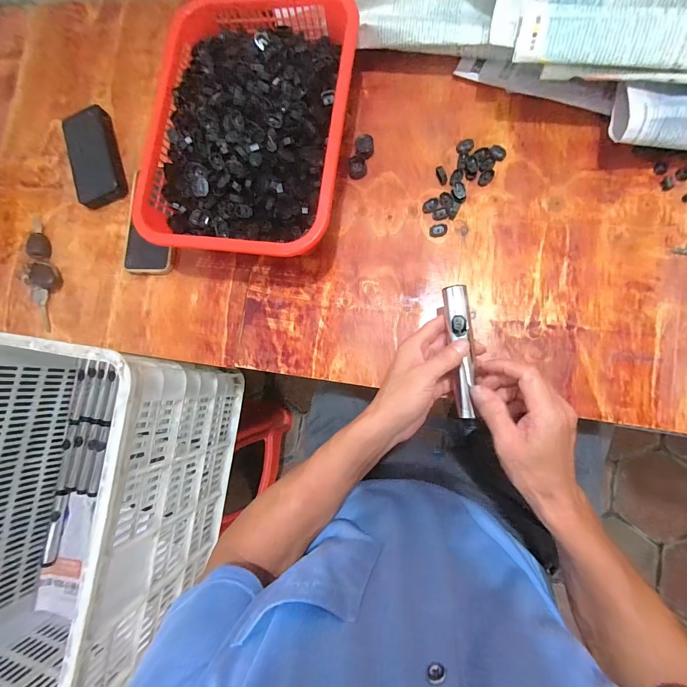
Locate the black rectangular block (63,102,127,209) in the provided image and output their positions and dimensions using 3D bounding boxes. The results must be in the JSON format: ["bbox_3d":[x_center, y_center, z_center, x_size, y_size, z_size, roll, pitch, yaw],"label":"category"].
[{"bbox_3d":[-0.395,-0.299,0.536,0.076,0.022,0.153,-14,85,8],"label":"black rectangular block"}]

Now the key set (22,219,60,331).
[{"bbox_3d":[-0.478,-0.116,0.538,0.048,0.023,0.183,-11,82,9],"label":"key set"}]

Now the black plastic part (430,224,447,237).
[{"bbox_3d":[0.124,-0.148,0.443,0.022,0.005,0.016,-1,84,10],"label":"black plastic part"}]

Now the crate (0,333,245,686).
[{"bbox_3d":[-0.477,0.313,0.585,0.419,0.316,0.631,11,86,12],"label":"crate"}]

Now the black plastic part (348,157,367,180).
[{"bbox_3d":[0.019,-0.241,0.467,0.024,0.020,0.022,-1,87,9],"label":"black plastic part"}]

